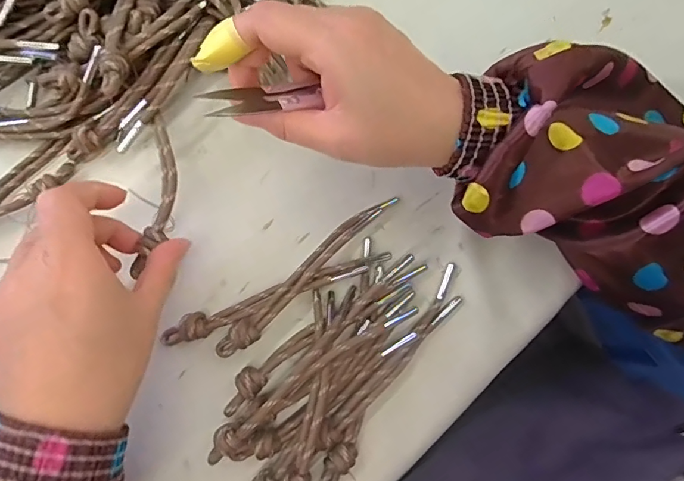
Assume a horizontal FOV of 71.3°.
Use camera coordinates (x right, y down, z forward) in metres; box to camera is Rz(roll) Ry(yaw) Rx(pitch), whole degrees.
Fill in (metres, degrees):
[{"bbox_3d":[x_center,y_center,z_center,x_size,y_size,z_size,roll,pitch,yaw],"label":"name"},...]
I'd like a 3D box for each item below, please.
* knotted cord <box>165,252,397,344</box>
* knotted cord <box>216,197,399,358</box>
[{"bbox_3d":[-0.039,0.036,0.293,0.146,0.016,0.016,-18,82,-3],"label":"knotted cord"},{"bbox_3d":[-0.021,0.019,0.294,0.142,0.021,0.014,-45,84,-6],"label":"knotted cord"}]

